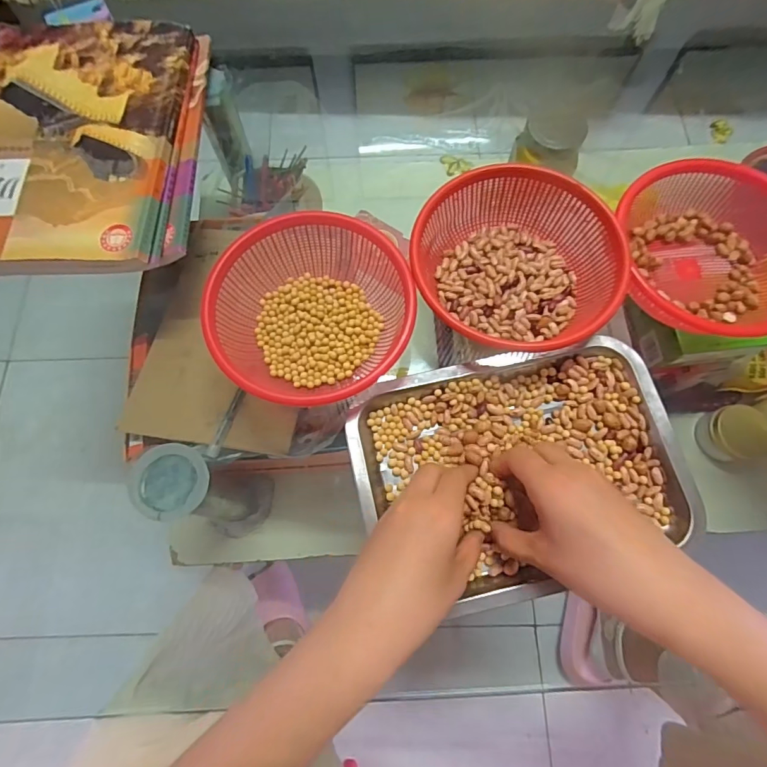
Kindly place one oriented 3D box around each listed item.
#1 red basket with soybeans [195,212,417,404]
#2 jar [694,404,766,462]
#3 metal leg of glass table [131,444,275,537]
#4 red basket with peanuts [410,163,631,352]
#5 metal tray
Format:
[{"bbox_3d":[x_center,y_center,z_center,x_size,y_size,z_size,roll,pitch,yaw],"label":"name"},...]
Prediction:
[{"bbox_3d":[-0.060,-0.060,0.383,0.159,0.050,0.161,0,72,0],"label":"red basket with soybeans"},{"bbox_3d":[0.440,0.063,0.562,0.070,0.048,0.064,0,72,0],"label":"jar"},{"bbox_3d":[-0.177,0.118,0.461,0.072,0.195,0.076,10,72,4],"label":"metal leg of glass table"},{"bbox_3d":[0.113,-0.108,0.395,0.171,0.050,0.176,0,72,0],"label":"red basket with peanuts"},{"bbox_3d":[0.107,0.066,0.355,0.249,0.028,0.180,-14,72,-4],"label":"metal tray"}]

